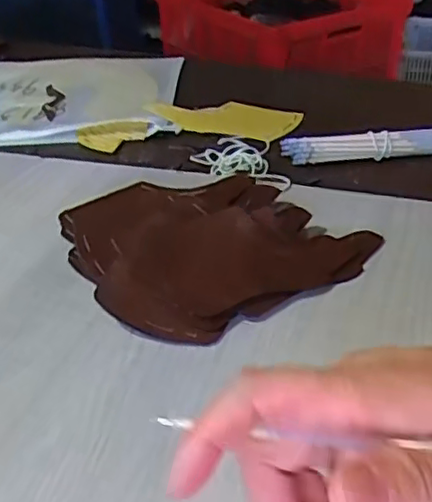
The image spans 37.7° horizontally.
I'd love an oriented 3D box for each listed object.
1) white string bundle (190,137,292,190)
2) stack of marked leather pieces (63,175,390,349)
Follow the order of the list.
[{"bbox_3d":[0.032,-0.083,0.559,0.101,0.007,0.072,16,40,27],"label":"white string bundle"},{"bbox_3d":[0.002,-0.015,0.435,0.190,0.044,0.152,-20,38,-22],"label":"stack of marked leather pieces"}]

